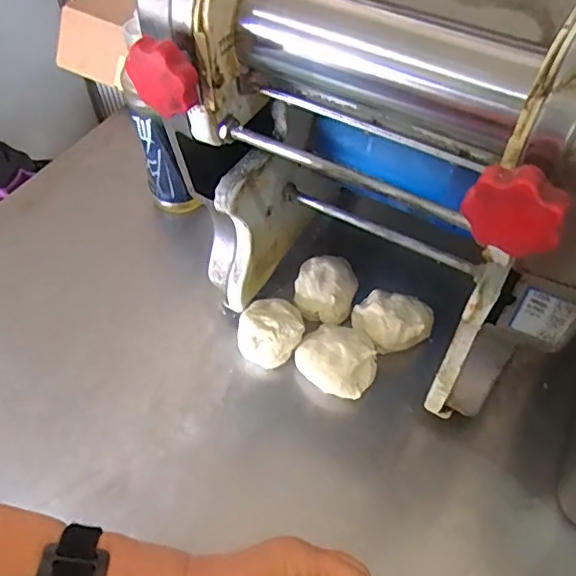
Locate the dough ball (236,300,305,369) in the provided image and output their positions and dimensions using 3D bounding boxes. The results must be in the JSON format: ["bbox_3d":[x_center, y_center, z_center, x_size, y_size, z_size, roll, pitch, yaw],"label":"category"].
[{"bbox_3d":[-0.018,0.044,0.565,0.063,0.046,0.065,0,53,-1],"label":"dough ball"}]

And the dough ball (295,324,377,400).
[{"bbox_3d":[0.048,0.072,0.547,0.075,0.039,0.062,31,57,23],"label":"dough ball"}]

